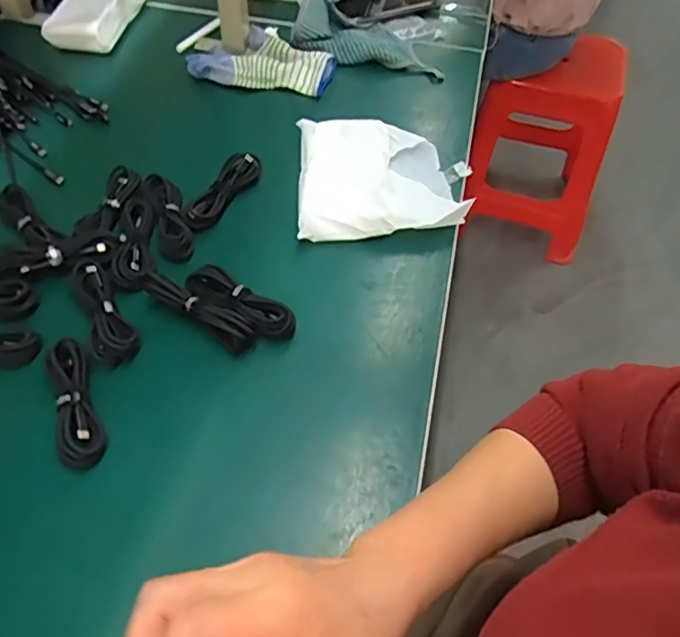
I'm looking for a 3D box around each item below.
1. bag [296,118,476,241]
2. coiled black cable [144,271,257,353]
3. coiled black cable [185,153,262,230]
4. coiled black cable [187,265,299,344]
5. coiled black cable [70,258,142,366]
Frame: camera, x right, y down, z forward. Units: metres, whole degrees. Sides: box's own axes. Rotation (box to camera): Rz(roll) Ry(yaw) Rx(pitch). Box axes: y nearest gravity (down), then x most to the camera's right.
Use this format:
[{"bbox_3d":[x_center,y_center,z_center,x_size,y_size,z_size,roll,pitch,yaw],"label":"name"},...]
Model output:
[{"bbox_3d":[0.039,-0.154,0.610,0.163,0.030,0.170,-3,53,-4],"label":"bag"},{"bbox_3d":[-0.118,-0.008,0.490,0.104,0.025,0.027,27,57,17],"label":"coiled black cable"},{"bbox_3d":[-0.121,-0.134,0.591,0.032,0.018,0.113,23,55,14],"label":"coiled black cable"},{"bbox_3d":[-0.089,-0.015,0.507,0.106,0.017,0.037,29,57,18],"label":"coiled black cable"},{"bbox_3d":[-0.208,-0.008,0.494,0.037,0.015,0.110,-25,58,-20],"label":"coiled black cable"}]

